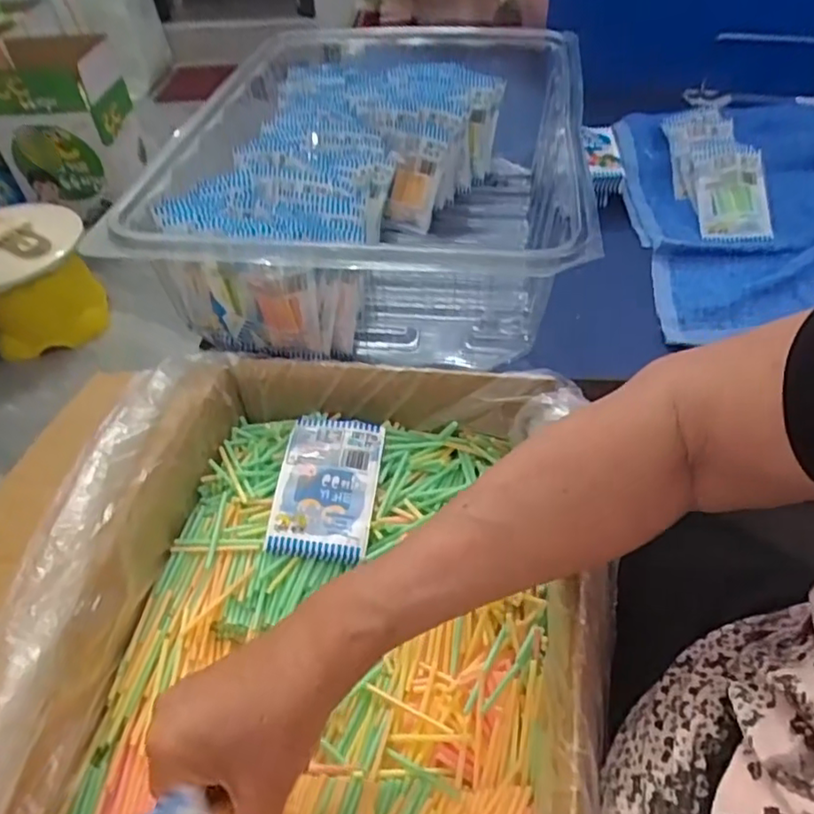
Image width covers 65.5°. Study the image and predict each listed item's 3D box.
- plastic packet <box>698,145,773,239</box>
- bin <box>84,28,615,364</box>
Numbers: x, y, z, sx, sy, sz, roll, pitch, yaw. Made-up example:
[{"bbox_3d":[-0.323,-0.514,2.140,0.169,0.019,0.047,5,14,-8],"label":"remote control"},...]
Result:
[{"bbox_3d":[0.322,-0.210,0.628,0.063,0.016,0.098,-4,83,6],"label":"plastic packet"},{"bbox_3d":[-0.010,-0.242,0.631,0.344,0.138,0.512,2,48,8],"label":"bin"}]

